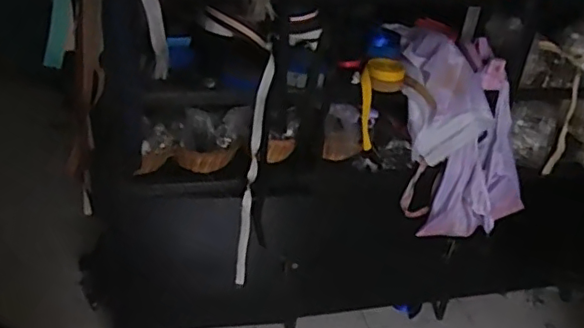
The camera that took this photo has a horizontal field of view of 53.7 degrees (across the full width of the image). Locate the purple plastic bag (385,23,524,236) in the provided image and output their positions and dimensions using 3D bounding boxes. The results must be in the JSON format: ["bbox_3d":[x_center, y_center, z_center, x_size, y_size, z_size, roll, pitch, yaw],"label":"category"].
[{"bbox_3d":[0.464,-0.093,1.719,0.359,0.656,0.226,-21,18,-10],"label":"purple plastic bag"}]

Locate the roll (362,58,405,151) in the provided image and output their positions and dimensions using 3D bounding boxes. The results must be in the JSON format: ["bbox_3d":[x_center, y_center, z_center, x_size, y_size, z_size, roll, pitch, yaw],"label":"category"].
[{"bbox_3d":[0.236,-0.167,1.577,0.109,0.227,0.116,12,31,9],"label":"roll"}]

